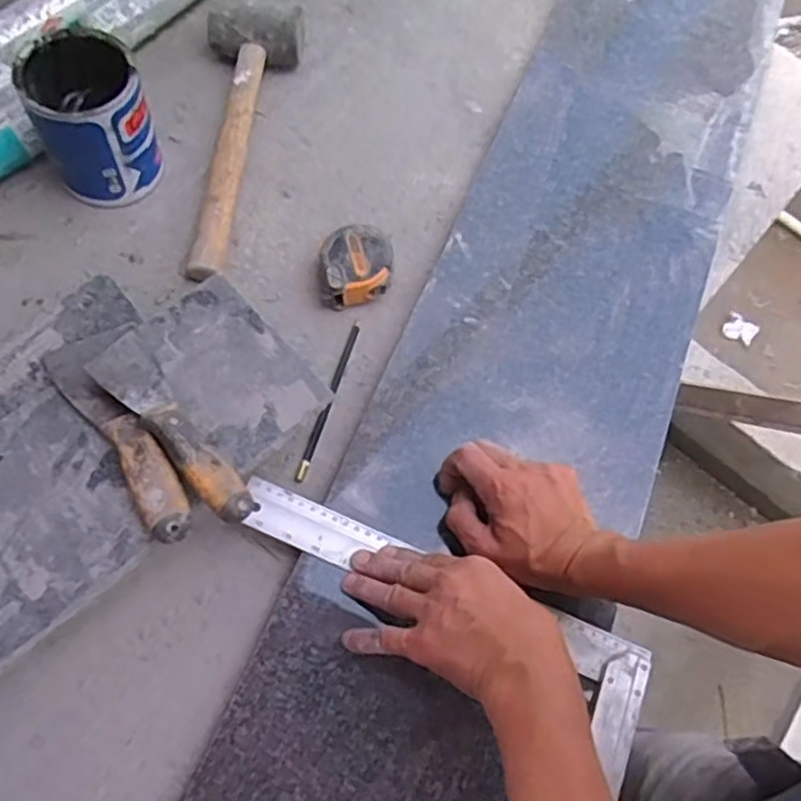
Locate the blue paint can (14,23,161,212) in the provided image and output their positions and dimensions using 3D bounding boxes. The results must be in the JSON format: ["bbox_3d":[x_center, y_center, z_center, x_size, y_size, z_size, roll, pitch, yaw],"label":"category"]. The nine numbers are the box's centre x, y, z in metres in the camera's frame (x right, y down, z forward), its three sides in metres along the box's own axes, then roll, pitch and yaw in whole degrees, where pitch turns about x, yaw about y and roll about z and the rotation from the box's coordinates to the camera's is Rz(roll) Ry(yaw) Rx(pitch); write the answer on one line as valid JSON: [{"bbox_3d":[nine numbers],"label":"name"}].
[{"bbox_3d":[-0.288,-0.263,0.673,0.098,0.117,0.109,-25,72,-16],"label":"blue paint can"}]

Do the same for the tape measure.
[{"bbox_3d":[-0.044,-0.127,0.687,0.071,0.044,0.072,-3,68,-8],"label":"tape measure"}]

